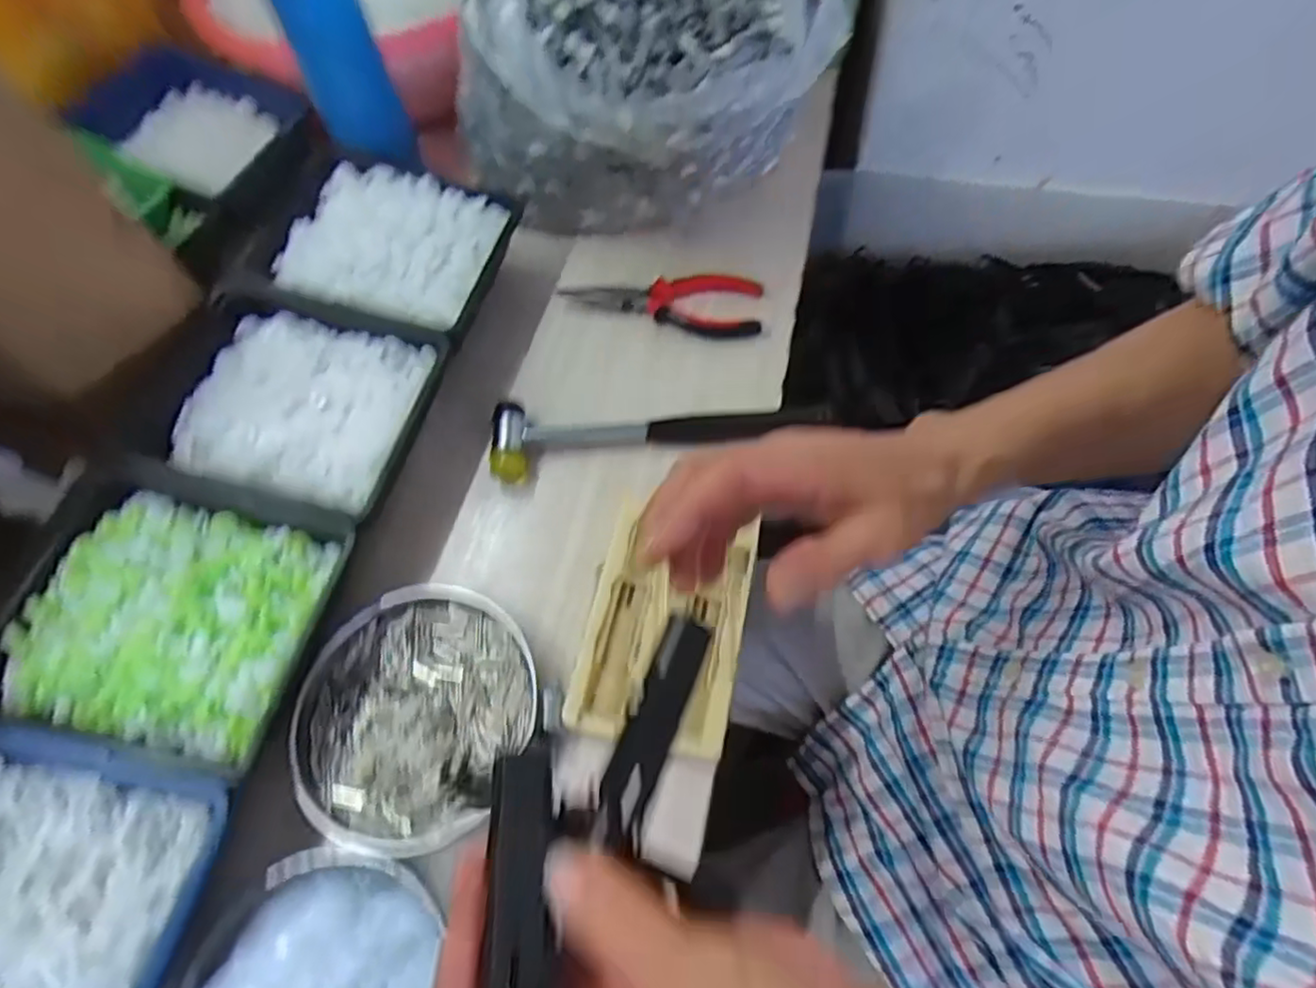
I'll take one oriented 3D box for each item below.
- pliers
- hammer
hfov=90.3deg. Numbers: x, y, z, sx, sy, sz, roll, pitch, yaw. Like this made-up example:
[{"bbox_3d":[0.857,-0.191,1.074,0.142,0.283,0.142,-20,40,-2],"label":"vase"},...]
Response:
[{"bbox_3d":[0.005,-0.156,0.518,0.151,0.019,0.056,7,62,6],"label":"pliers"},{"bbox_3d":[0.001,-0.048,0.460,0.230,0.033,0.050,-7,61,-1],"label":"hammer"}]

